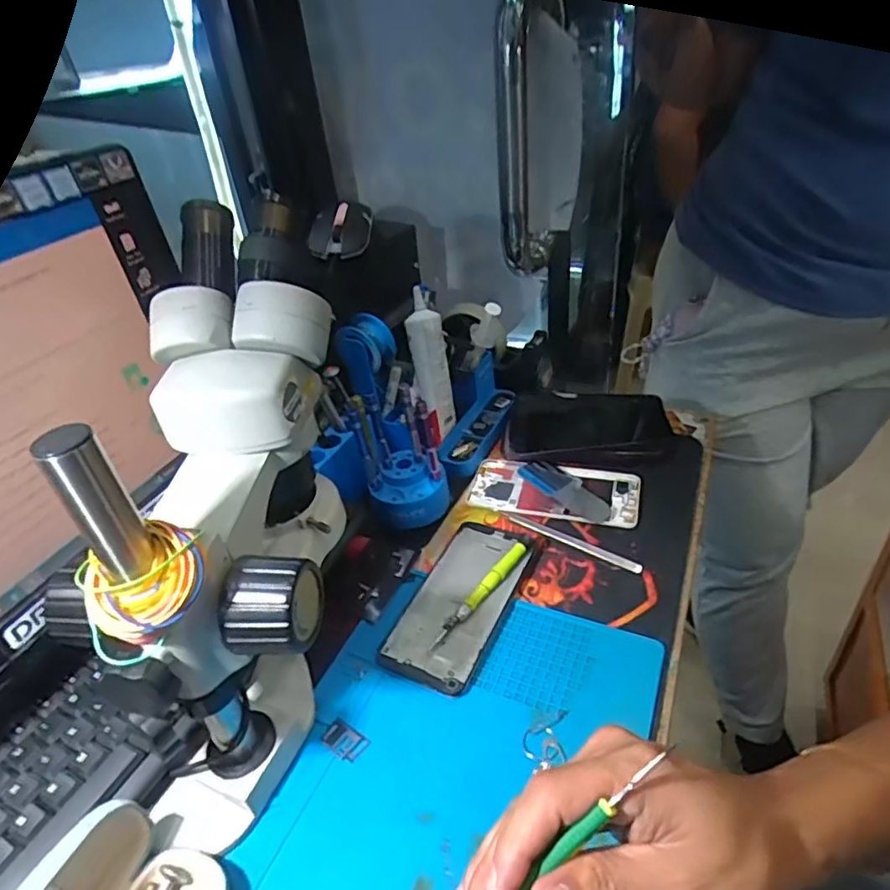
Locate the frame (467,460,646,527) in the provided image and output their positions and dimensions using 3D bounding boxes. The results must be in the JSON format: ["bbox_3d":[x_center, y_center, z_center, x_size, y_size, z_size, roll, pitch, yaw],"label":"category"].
[{"bbox_3d":[0.109,0.043,0.597,0.166,0.014,0.084,5,36,15],"label":"frame"}]

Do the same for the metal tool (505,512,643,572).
[{"bbox_3d":[0.115,0.088,0.541,0.129,0.005,0.009,19,42,31],"label":"metal tool"}]

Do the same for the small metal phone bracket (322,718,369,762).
[{"bbox_3d":[-0.070,0.202,0.408,0.031,0.004,0.020,18,42,31],"label":"small metal phone bracket"}]

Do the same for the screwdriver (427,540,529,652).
[{"bbox_3d":[0.030,0.121,0.485,0.011,0.016,0.115,25,46,32],"label":"screwdriver"}]

